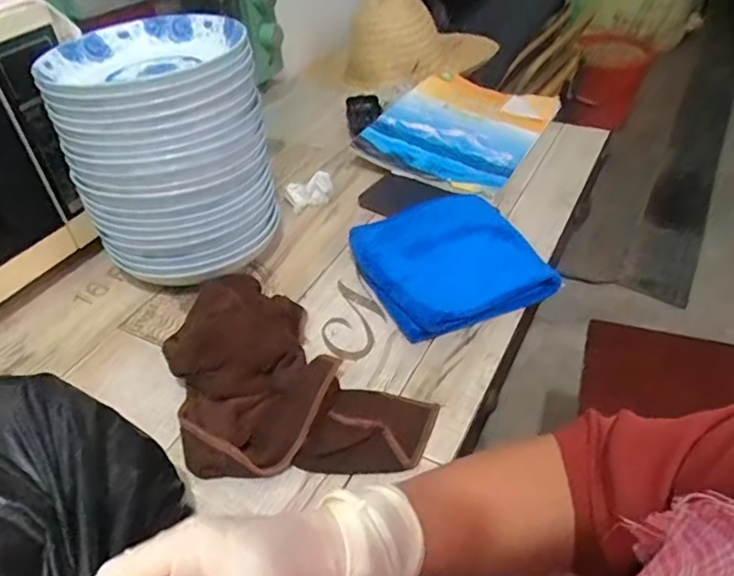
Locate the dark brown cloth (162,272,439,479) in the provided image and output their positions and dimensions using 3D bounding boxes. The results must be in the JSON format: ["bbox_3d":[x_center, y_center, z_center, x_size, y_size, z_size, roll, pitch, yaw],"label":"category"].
[{"bbox_3d":[-0.061,0.065,0.513,0.223,0.044,0.201,-3,43,1],"label":"dark brown cloth"}]

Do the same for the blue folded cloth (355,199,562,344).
[{"bbox_3d":[0.085,-0.032,0.609,0.168,0.027,0.175,-19,45,-16],"label":"blue folded cloth"}]

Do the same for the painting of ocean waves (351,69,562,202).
[{"bbox_3d":[0.136,-0.234,0.835,0.212,0.038,0.286,24,47,17],"label":"painting of ocean waves"}]

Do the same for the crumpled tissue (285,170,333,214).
[{"bbox_3d":[-0.074,-0.127,0.723,0.056,0.045,0.035,-13,44,-10],"label":"crumpled tissue"}]

